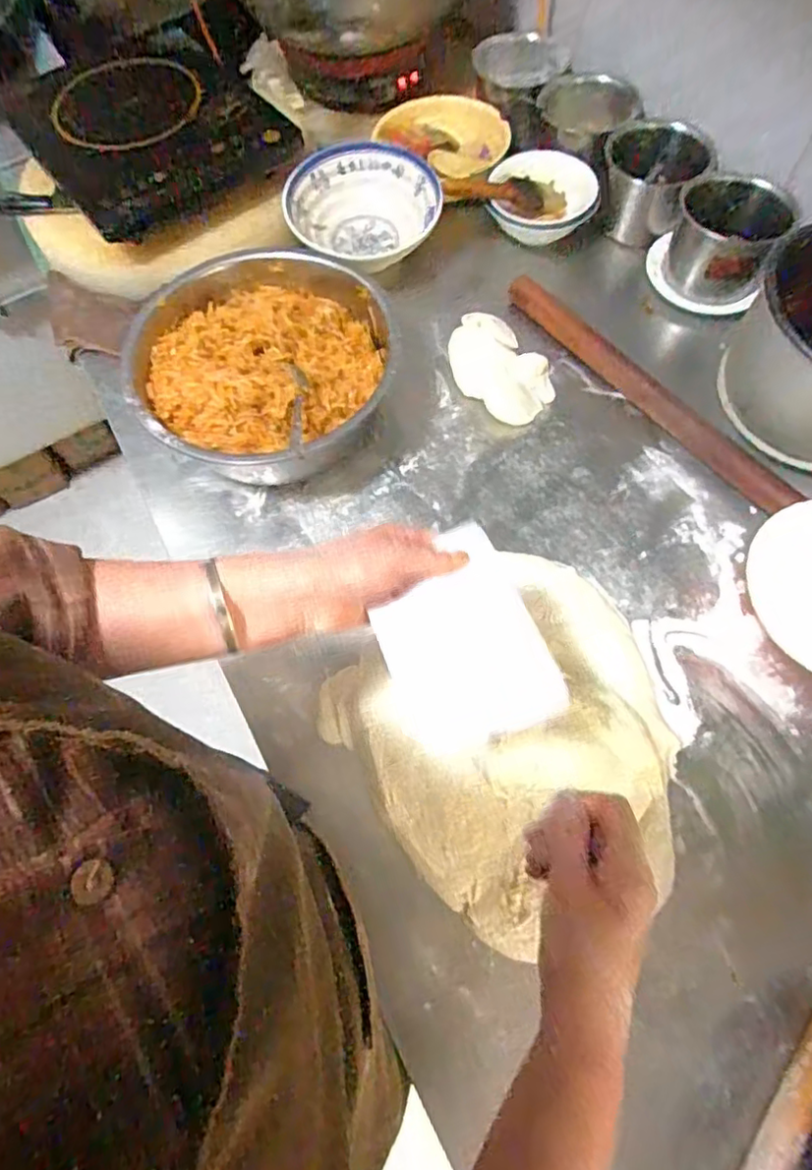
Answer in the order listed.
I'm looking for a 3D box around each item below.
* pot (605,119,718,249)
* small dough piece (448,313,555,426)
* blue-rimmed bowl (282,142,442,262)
[{"bbox_3d":[0.332,-0.546,0.836,0.138,0.100,0.124,25,67,12],"label":"pot"},{"bbox_3d":[0.113,-0.271,0.755,0.097,0.026,0.156,-38,69,-15],"label":"small dough piece"},{"bbox_3d":[-0.058,-0.494,0.839,0.208,0.084,0.225,1,64,2],"label":"blue-rimmed bowl"}]

